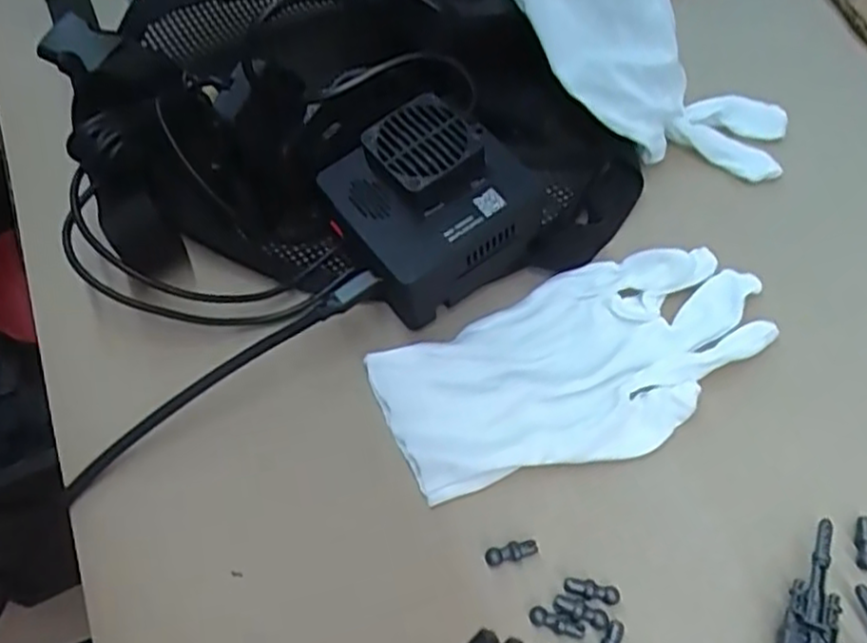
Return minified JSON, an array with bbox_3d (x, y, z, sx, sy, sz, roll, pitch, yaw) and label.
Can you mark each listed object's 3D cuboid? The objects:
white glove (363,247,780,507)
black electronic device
[{"bbox_3d":[0.068,0.018,0.327,0.179,0.019,0.085,-25,63,-15],"label":"white glove"},{"bbox_3d":[-0.001,-0.052,0.336,0.080,0.057,0.076,-30,64,-20],"label":"black electronic device"}]

